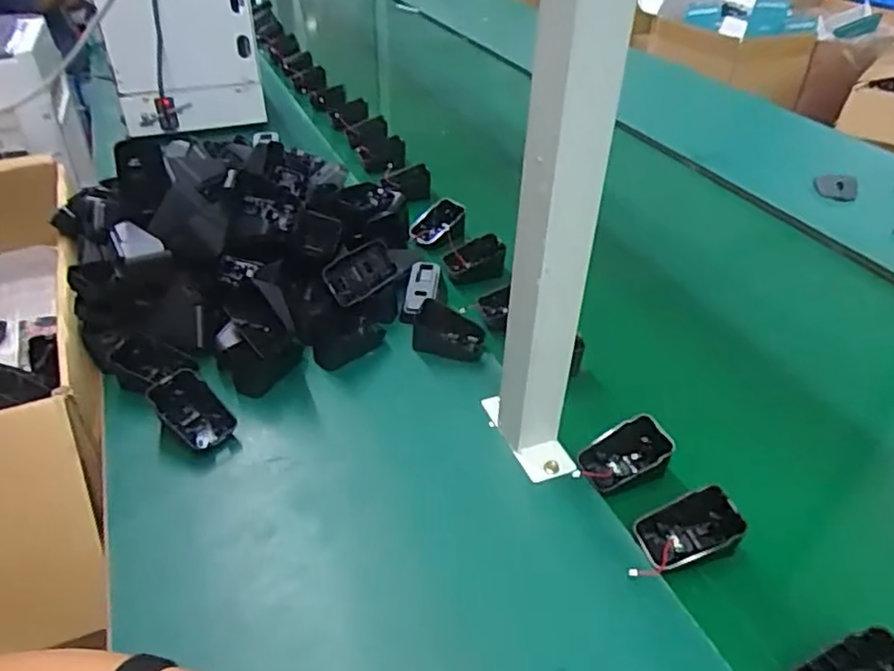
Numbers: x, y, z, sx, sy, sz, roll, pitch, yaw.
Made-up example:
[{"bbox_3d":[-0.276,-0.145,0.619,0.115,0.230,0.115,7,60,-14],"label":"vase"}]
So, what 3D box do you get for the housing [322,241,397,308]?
[{"bbox_3d":[-0.087,-0.063,0.666,0.070,0.044,0.024,-26,22,-3],"label":"housing"}]

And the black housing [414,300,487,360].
[{"bbox_3d":[0.003,-0.005,0.651,0.066,0.036,0.046,8,37,9],"label":"black housing"}]

